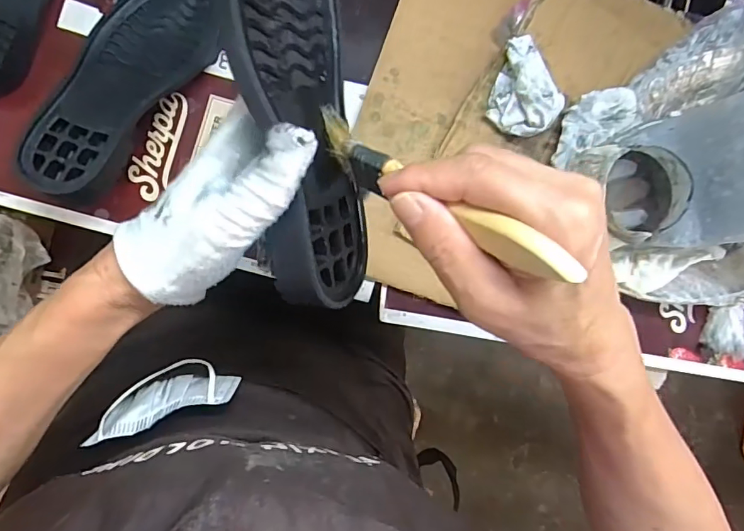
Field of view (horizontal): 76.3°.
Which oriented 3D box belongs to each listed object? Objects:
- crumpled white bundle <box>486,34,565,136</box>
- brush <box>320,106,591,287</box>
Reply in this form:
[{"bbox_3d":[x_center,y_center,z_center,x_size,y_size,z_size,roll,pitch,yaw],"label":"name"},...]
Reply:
[{"bbox_3d":[0.127,-0.140,0.373,0.056,0.032,0.077,16,87,-6],"label":"crumpled white bundle"},{"bbox_3d":[0.022,-0.031,0.205,0.018,0.017,0.148,-48,53,-5],"label":"brush"}]

